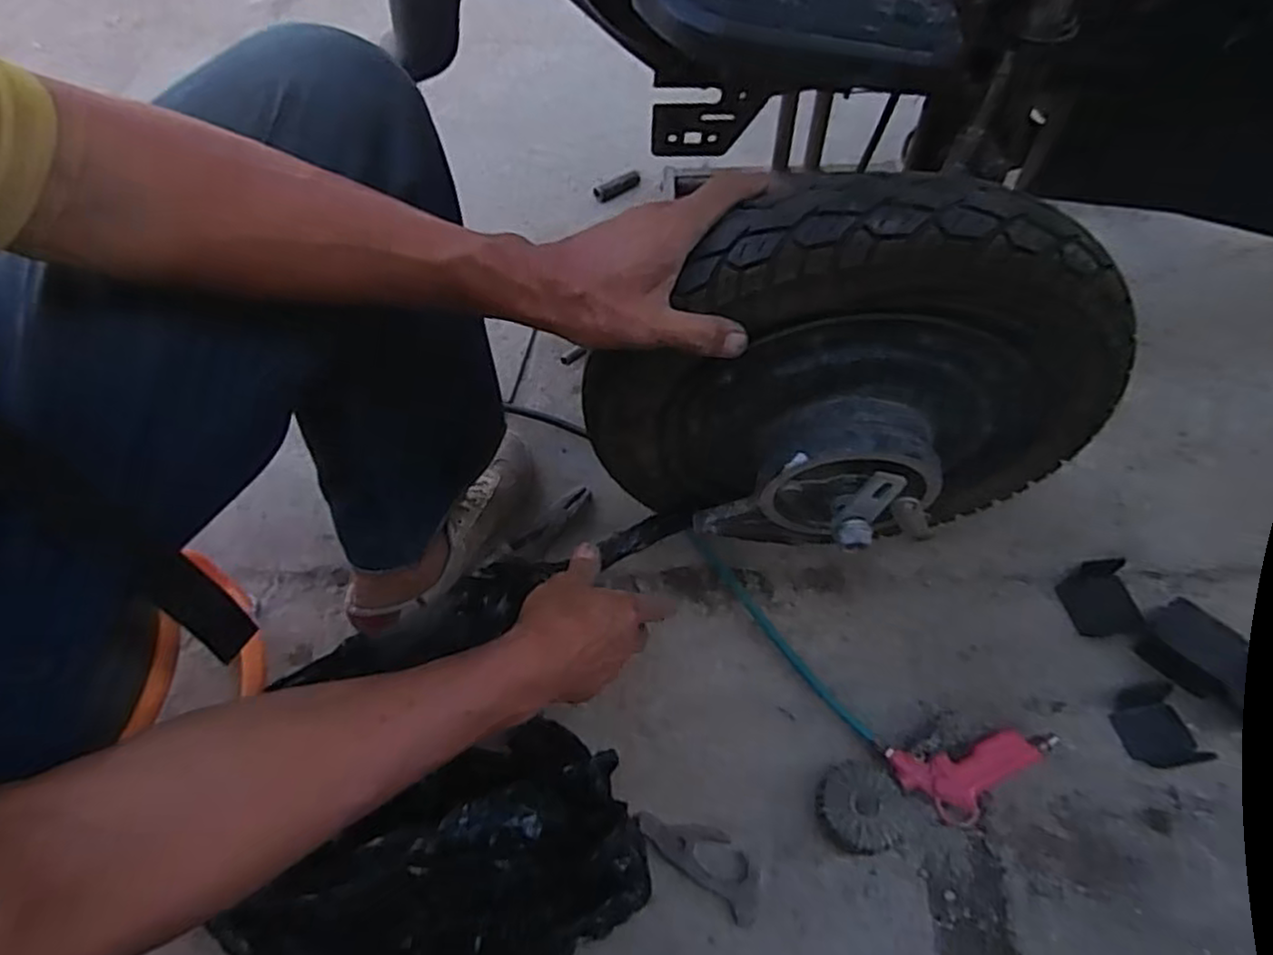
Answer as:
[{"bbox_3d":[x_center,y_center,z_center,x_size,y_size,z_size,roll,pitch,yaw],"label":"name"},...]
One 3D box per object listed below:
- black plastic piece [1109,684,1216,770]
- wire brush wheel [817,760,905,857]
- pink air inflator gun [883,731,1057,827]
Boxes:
[{"bbox_3d":[0.468,0.225,0.640,0.062,0.016,0.071,-10,56,-2],"label":"black plastic piece"},{"bbox_3d":[0.192,0.285,0.614,0.070,0.031,0.068,11,57,12],"label":"wire brush wheel"},{"bbox_3d":[0.306,0.264,0.628,0.153,0.027,0.064,-9,55,-2],"label":"pink air inflator gun"}]

